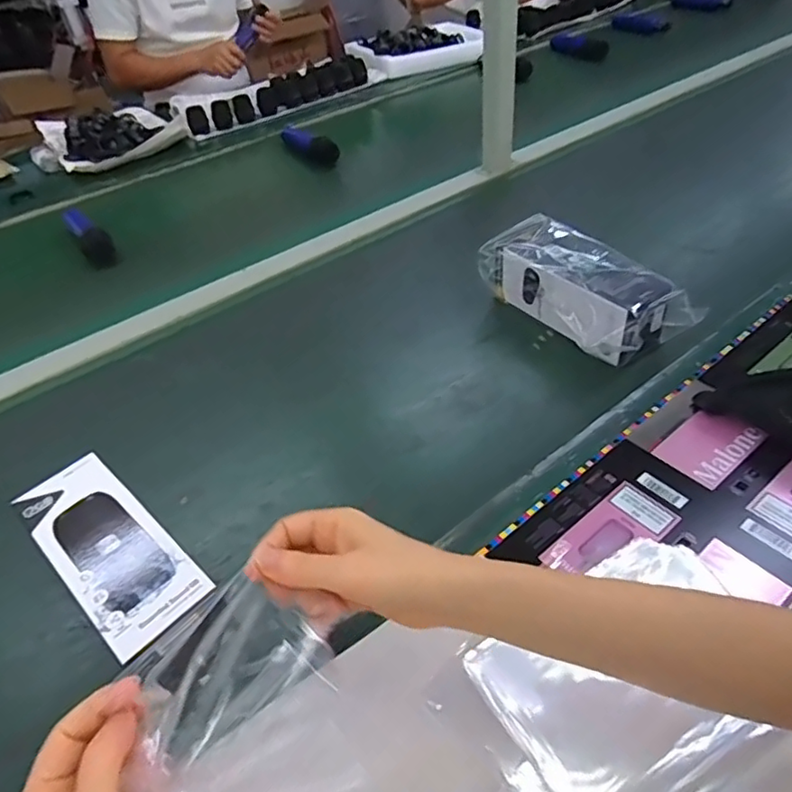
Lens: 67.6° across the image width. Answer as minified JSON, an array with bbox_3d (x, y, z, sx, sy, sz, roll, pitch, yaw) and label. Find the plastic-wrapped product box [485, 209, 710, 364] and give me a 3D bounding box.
[{"bbox_3d":[0.209,-0.127,0.677,0.094,0.066,0.230,-33,49,-25],"label":"plastic-wrapped product box"}]

